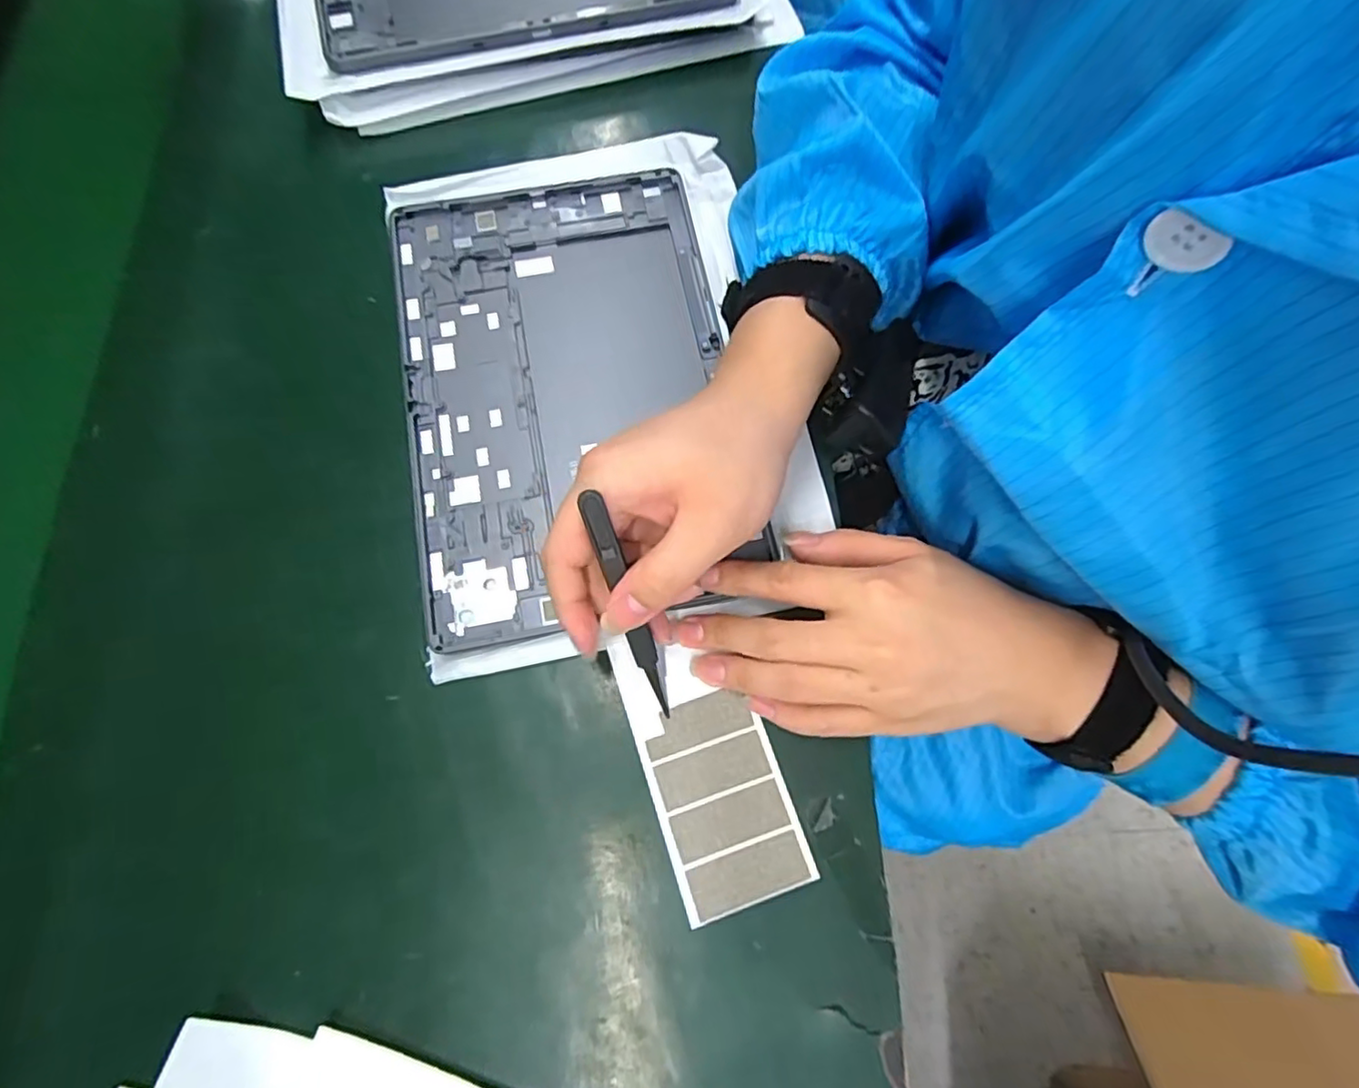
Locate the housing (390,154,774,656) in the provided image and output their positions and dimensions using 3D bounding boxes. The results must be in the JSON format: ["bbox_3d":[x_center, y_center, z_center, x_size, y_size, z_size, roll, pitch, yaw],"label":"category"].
[{"bbox_3d":[-0.059,-0.084,0.328,0.166,0.009,0.253,-12,74,-3],"label":"housing"}]

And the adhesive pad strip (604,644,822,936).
[{"bbox_3d":[0.013,0.097,0.277,0.056,0.006,0.115,-18,71,-6],"label":"adhesive pad strip"}]

